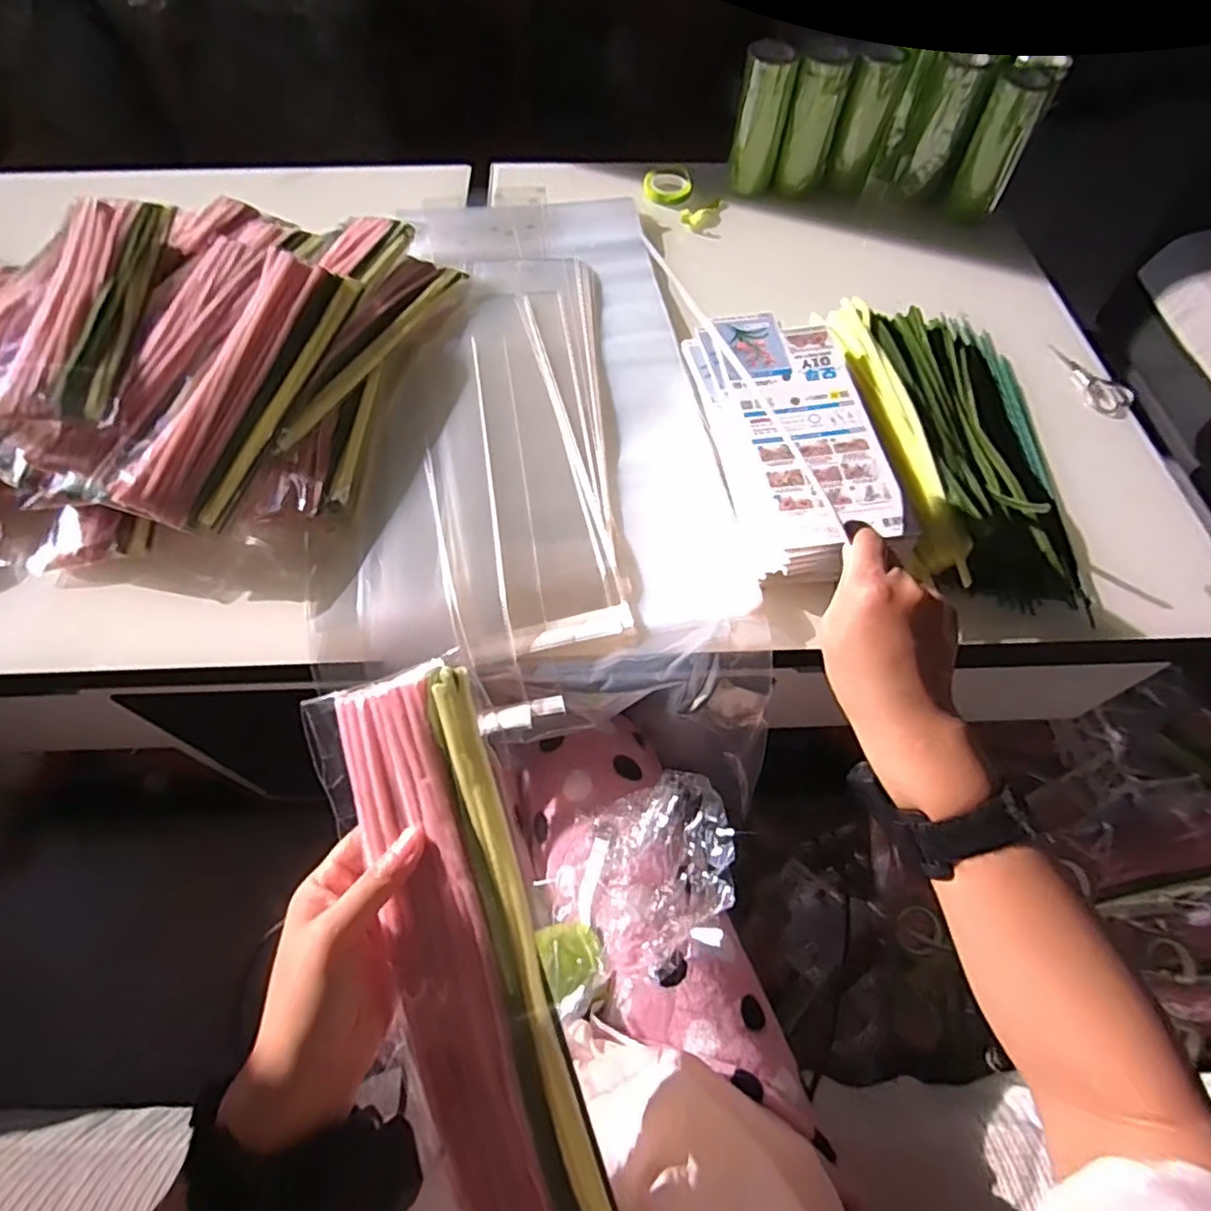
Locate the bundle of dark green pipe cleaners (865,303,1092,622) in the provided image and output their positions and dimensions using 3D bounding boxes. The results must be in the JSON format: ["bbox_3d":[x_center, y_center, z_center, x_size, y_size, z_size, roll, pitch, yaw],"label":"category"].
[{"bbox_3d":[0.343,-0.170,0.613,0.167,0.057,0.368,5,60,2],"label":"bundle of dark green pipe cleaners"}]

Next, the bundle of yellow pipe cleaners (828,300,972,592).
[{"bbox_3d":[0.263,-0.167,0.591,0.045,0.026,0.325,-2,60,-2],"label":"bundle of yellow pipe cleaners"}]

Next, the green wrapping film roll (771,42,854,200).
[{"bbox_3d":[0.262,-0.609,0.824,0.061,0.150,0.057,0,60,-1],"label":"green wrapping film roll"}]

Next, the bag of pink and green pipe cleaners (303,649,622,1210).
[{"bbox_3d":[-0.070,0.180,0.321,0.084,0.047,0.296,-17,86,-10],"label":"bag of pink and green pipe cleaners"}]

